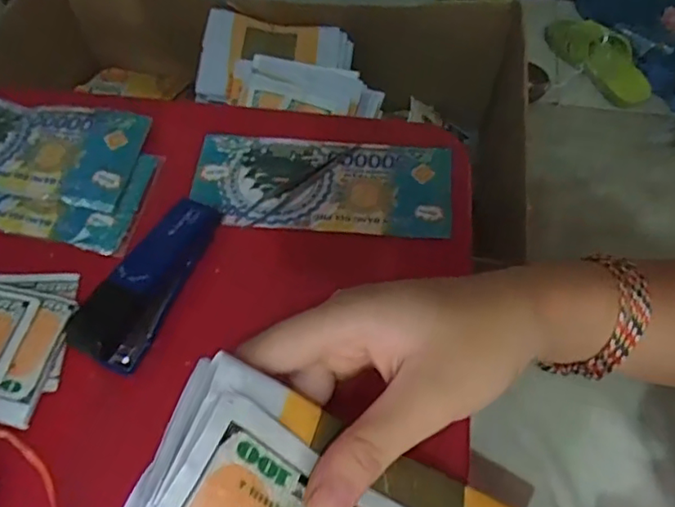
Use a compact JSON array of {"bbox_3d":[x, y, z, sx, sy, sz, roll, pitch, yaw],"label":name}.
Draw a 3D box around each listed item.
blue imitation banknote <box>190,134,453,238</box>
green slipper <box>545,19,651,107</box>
[{"bbox_3d":[-0.009,-0.040,0.332,0.143,0.004,0.060,4,59,4],"label":"blue imitation banknote"},{"bbox_3d":[0.456,-0.350,1.050,0.090,0.061,0.225,-36,64,-18],"label":"green slipper"}]

